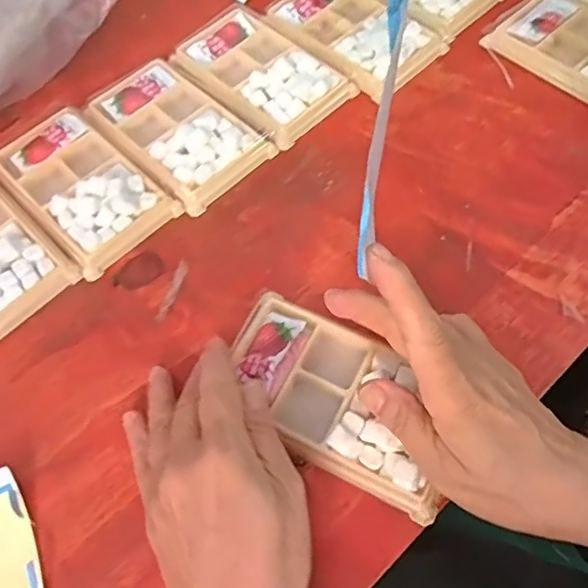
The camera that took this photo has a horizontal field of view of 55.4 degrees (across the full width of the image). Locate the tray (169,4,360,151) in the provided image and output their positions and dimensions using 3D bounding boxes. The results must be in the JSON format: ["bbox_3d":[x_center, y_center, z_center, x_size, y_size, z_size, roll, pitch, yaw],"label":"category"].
[{"bbox_3d":[-0.022,-0.174,0.429,0.136,0.012,0.084,40,73,19],"label":"tray"}]

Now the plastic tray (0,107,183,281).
[{"bbox_3d":[-0.149,-0.079,0.391,0.077,0.015,0.130,-40,67,-15],"label":"plastic tray"}]

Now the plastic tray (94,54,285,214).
[{"bbox_3d":[-0.085,-0.126,0.410,0.077,0.015,0.131,-41,68,-16],"label":"plastic tray"}]

